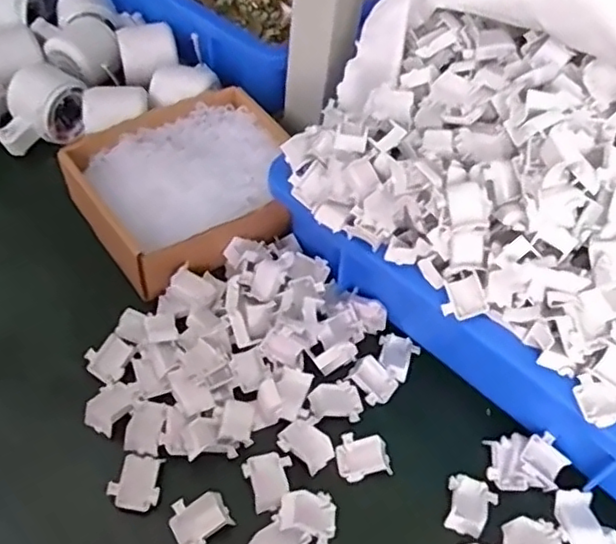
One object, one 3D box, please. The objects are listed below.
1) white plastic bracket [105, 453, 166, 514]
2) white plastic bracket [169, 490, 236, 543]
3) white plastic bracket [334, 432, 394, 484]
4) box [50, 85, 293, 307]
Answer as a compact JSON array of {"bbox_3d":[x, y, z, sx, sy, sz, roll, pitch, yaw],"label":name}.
[{"bbox_3d":[-0.101,0.124,0.378,0.028,0.009,0.032,12,52,4],"label":"white plastic bracket"},{"bbox_3d":[-0.063,0.143,0.367,0.032,0.012,0.028,-26,58,-24],"label":"white plastic bracket"},{"bbox_3d":[0.035,0.117,0.404,0.034,0.009,0.030,-7,53,-11],"label":"white plastic bracket"},{"bbox_3d":[-0.090,-0.070,0.517,0.174,0.053,0.141,-28,60,-25],"label":"box"}]

